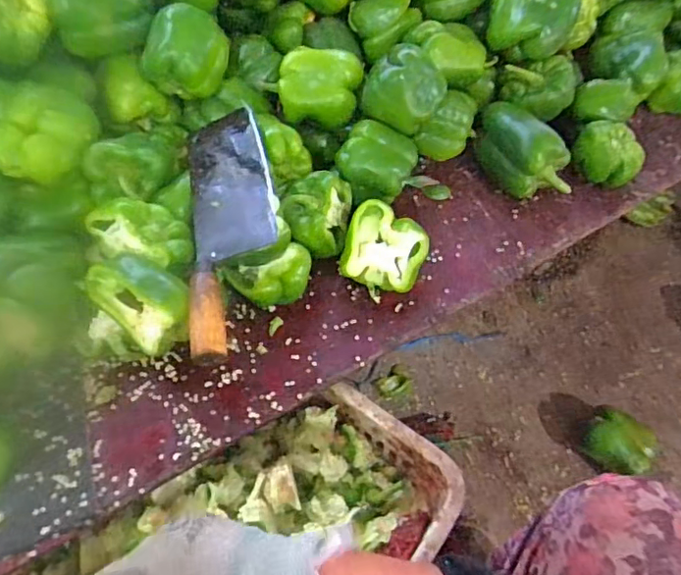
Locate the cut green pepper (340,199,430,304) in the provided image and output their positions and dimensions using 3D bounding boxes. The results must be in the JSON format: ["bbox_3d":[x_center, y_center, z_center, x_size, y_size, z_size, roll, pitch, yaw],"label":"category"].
[{"bbox_3d":[0.045,-0.034,0.606,0.085,0.067,0.082,1,56,-1],"label":"cut green pepper"}]

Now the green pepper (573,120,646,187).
[{"bbox_3d":[0.336,-0.164,0.711,0.072,0.062,0.074,-14,58,-11],"label":"green pepper"}]

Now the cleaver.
[{"bbox_3d":[-0.107,-0.064,0.552,0.091,0.023,0.273,-19,60,16],"label":"cleaver"}]

